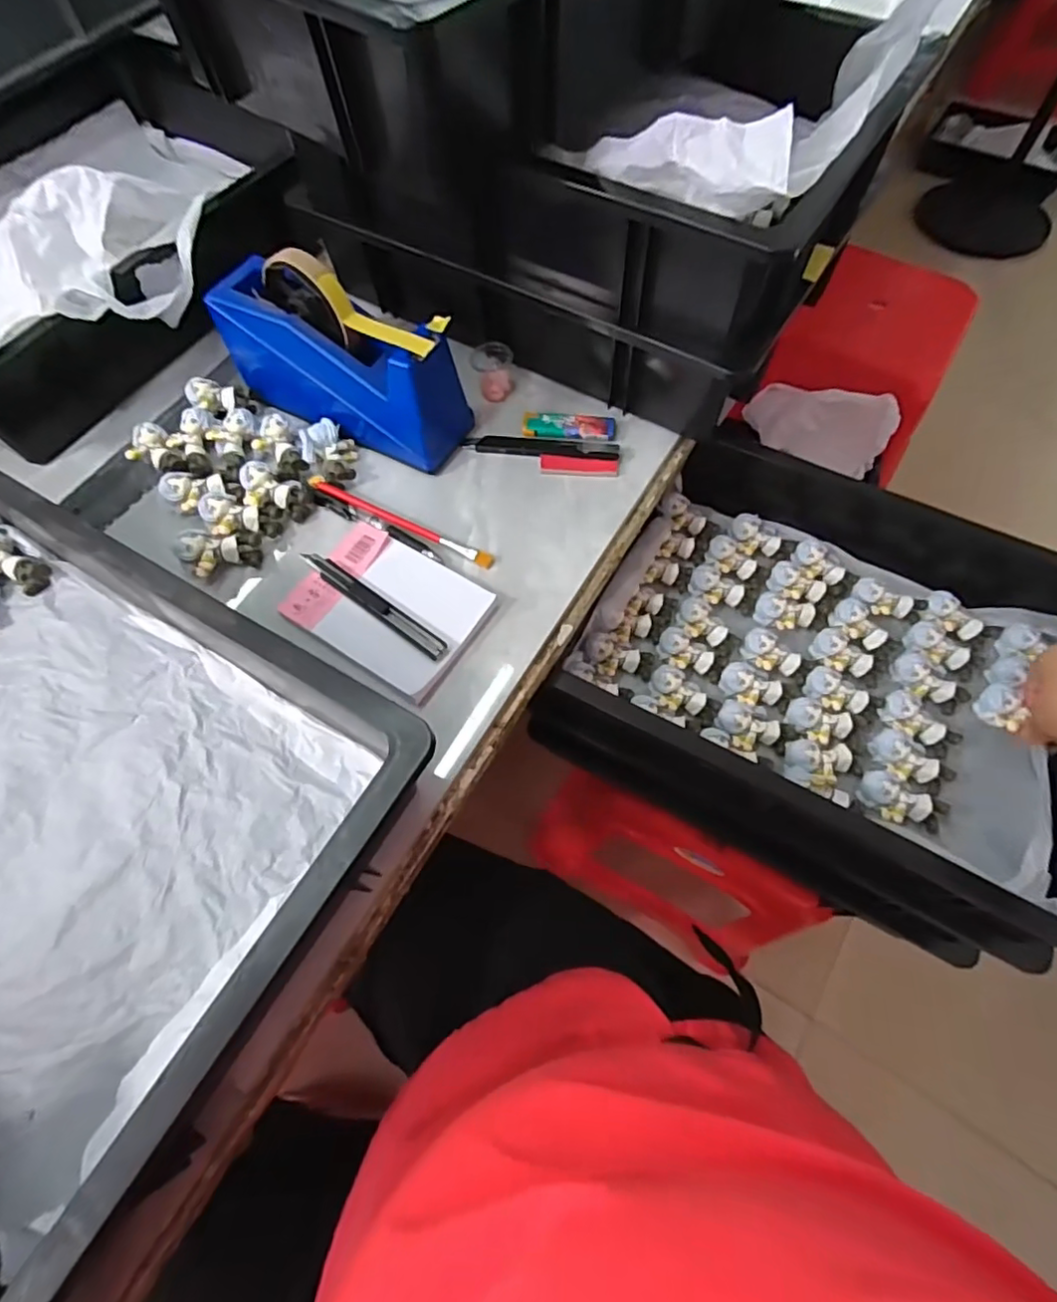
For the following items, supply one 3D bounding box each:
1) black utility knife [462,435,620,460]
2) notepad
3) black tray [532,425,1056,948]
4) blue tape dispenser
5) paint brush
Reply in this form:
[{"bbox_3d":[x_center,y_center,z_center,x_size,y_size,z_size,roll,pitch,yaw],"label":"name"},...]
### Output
[{"bbox_3d":[0.010,-0.173,0.504,0.131,0.005,0.019,7,66,6],"label":"black utility knife"},{"bbox_3d":[-0.104,-0.035,0.438,0.134,0.020,0.099,30,70,15],"label":"notepad"},{"bbox_3d":[0.279,-0.010,0.512,0.408,0.090,0.346,26,69,14],"label":"black tray"},{"bbox_3d":[-0.156,-0.240,0.481,0.207,0.119,0.067,26,69,14],"label":"blue tape dispenser"},{"bbox_3d":[-0.103,-0.105,0.472,0.168,0.017,0.013,24,69,13],"label":"paint brush"}]

